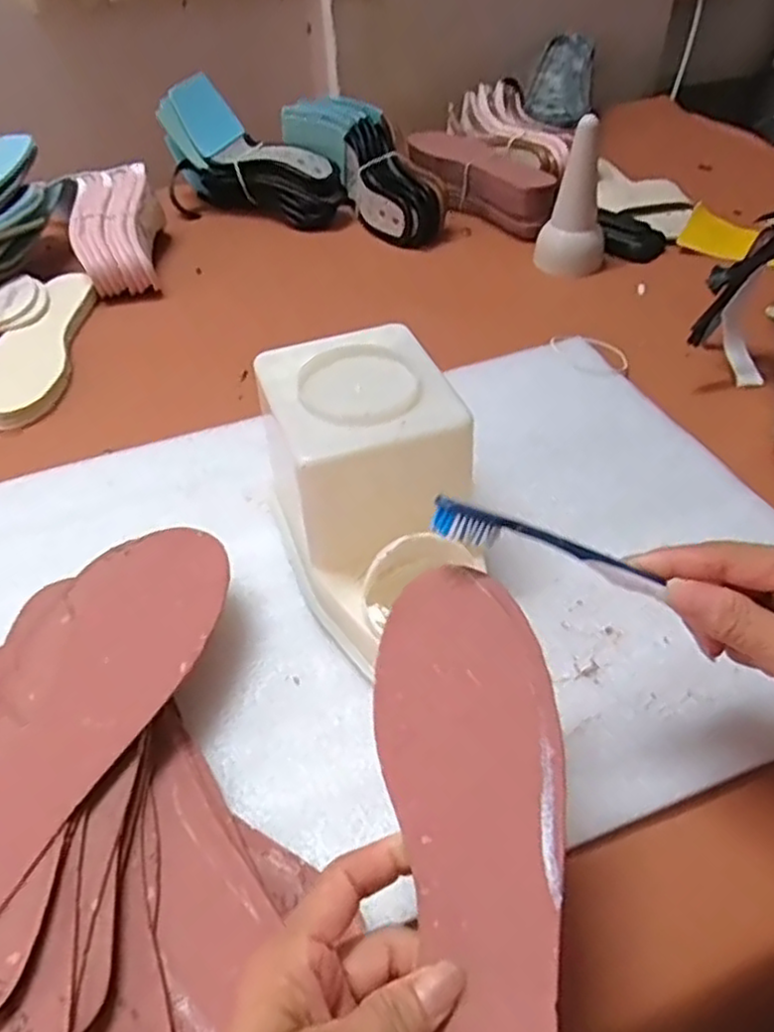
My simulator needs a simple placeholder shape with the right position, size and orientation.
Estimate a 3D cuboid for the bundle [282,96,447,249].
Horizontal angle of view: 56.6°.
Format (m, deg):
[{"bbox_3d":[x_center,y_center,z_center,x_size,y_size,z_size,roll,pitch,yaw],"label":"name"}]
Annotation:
[{"bbox_3d":[-0.012,-0.384,0.798,0.110,0.067,0.236,-28,68,-21],"label":"bundle"}]

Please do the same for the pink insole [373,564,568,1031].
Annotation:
[{"bbox_3d":[0.034,0.127,0.260,0.069,0.012,0.226,-12,58,14],"label":"pink insole"}]

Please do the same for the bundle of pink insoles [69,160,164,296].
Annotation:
[{"bbox_3d":[-0.273,-0.291,0.731,0.082,0.047,0.171,-9,61,-5],"label":"bundle of pink insoles"}]

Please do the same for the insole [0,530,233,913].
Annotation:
[{"bbox_3d":[-0.158,0.090,0.347,0.088,0.010,0.230,17,50,18],"label":"insole"}]

